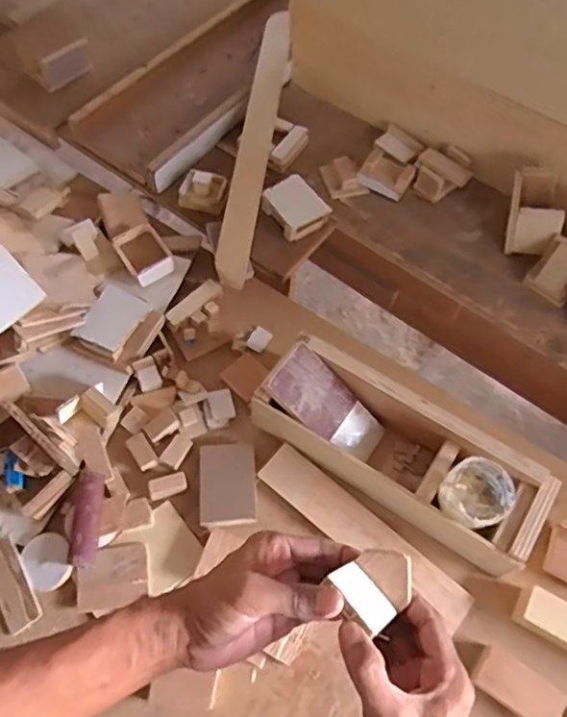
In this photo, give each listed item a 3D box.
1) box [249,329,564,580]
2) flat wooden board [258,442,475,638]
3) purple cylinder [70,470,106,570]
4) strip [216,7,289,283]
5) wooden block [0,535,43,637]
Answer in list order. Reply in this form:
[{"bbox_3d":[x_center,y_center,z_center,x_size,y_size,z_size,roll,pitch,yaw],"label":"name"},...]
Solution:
[{"bbox_3d":[0.126,0.101,0.658,0.312,0.084,0.111,30,65,14],"label":"box"},{"bbox_3d":[0.088,0.191,0.652,0.260,0.013,0.051,36,67,17],"label":"flat wooden board"},{"bbox_3d":[-0.210,0.172,0.640,0.025,0.024,0.100,-2,62,-2],"label":"purple cylinder"},{"bbox_3d":[-0.039,-0.322,0.863,0.045,0.013,0.496,17,64,-18],"label":"strip"},{"bbox_3d":[-0.285,0.236,0.619,0.038,0.010,0.095,-29,66,-16],"label":"wooden block"}]

